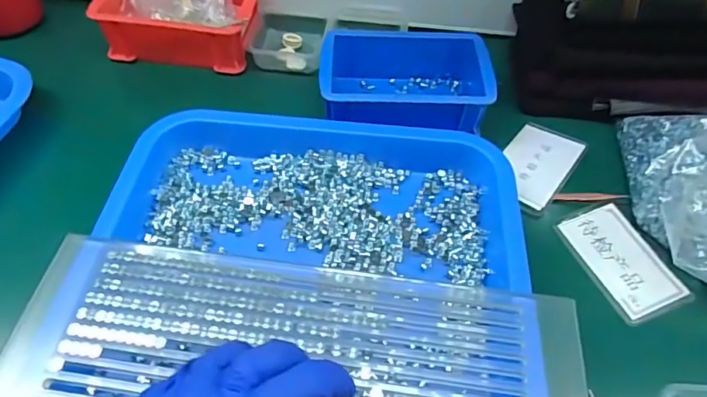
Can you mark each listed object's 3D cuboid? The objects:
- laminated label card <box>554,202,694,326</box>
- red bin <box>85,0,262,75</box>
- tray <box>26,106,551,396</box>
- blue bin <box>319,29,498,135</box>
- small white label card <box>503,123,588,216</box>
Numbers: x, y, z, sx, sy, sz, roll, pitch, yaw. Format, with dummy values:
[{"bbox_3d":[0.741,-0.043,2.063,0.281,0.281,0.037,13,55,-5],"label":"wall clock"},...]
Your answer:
[{"bbox_3d":[0.207,0.046,0.385,0.061,0.004,0.093,-19,56,-11],"label":"laminated label card"},{"bbox_3d":[-0.175,-0.184,0.512,0.149,0.056,0.099,6,53,3],"label":"red bin"},{"bbox_3d":[-0.034,0.092,0.315,0.296,0.044,0.382,7,53,3],"label":"tray"},{"bbox_3d":[0.046,-0.105,0.461,0.149,0.049,0.108,1,53,-1],"label":"blue bin"},{"bbox_3d":[0.161,-0.030,0.442,0.059,0.005,0.096,27,61,29],"label":"small white label card"}]

